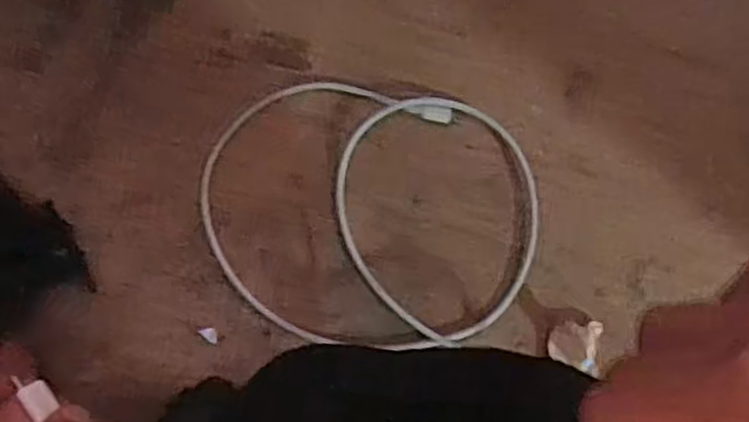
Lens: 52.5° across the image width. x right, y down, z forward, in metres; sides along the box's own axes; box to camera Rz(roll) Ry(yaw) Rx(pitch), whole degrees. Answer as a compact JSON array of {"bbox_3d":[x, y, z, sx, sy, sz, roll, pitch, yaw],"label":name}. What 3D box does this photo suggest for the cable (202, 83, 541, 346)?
[{"bbox_3d":[-0.002,0.002,0.455,0.203,0.011,0.156,9,81,-3],"label":"cable"}]

